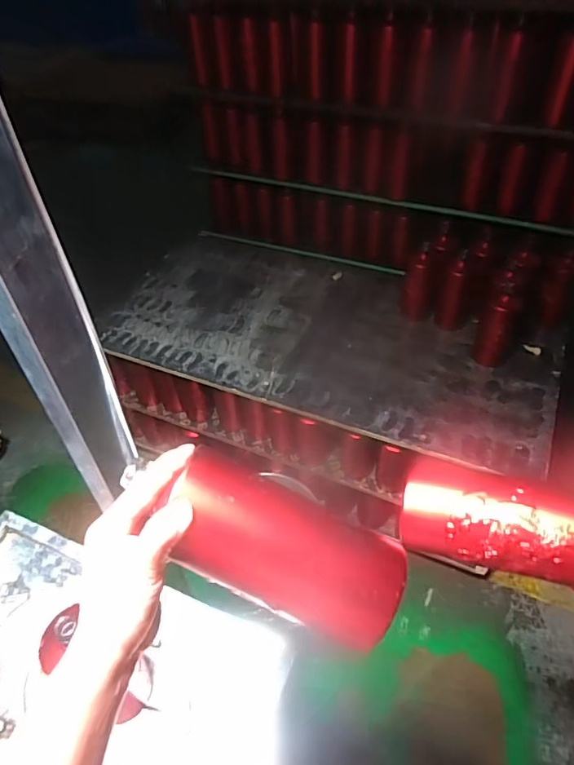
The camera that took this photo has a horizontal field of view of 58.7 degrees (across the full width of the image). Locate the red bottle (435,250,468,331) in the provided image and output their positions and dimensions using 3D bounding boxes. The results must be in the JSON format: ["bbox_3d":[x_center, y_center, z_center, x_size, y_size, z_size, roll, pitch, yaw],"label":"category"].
[{"bbox_3d":[0.440,-0.233,1.328,0.084,0.191,0.083,13,48,15],"label":"red bottle"}]

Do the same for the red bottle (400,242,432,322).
[{"bbox_3d":[0.352,-0.258,1.358,0.085,0.194,0.094,9,47,12],"label":"red bottle"}]

